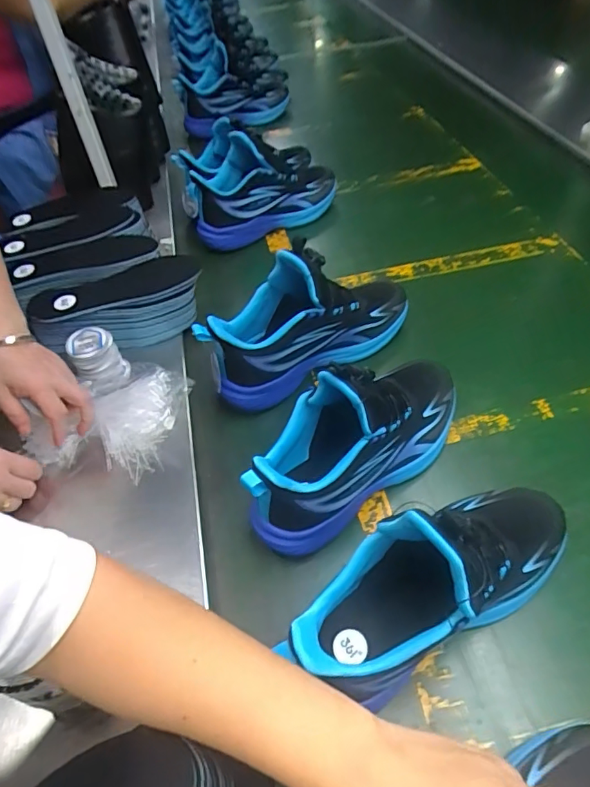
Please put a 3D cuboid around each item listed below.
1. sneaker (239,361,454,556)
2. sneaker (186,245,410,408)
[{"bbox_3d":[0.067,0.040,0.493,0.269,0.145,0.089,-33,54,-21],"label":"sneaker"},{"bbox_3d":[0.018,-0.092,0.598,0.277,0.165,0.087,-31,53,-19],"label":"sneaker"}]

